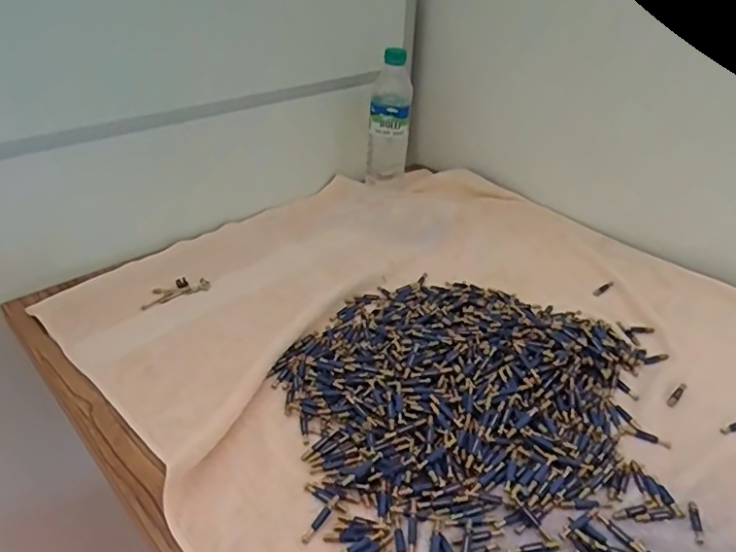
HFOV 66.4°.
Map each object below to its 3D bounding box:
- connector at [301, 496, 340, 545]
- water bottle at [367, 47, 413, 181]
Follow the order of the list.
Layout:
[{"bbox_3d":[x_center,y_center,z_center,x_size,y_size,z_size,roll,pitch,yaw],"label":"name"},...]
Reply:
[{"bbox_3d":[-0.036,0.182,0.424,0.008,0.004,0.043,20,38,27],"label":"connector"},{"bbox_3d":[0.034,-0.237,0.876,0.064,0.202,0.054,2,34,3],"label":"water bottle"}]

